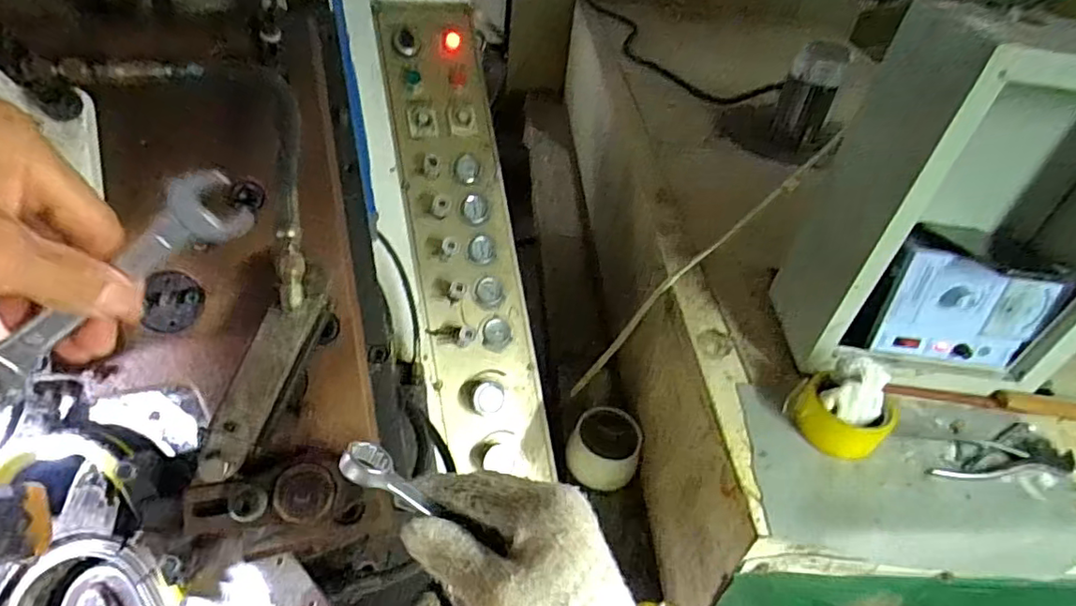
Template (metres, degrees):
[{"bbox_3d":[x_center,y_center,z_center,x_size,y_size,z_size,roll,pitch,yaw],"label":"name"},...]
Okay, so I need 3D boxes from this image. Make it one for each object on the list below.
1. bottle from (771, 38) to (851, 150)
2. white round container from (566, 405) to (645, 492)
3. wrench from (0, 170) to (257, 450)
[{"bbox_3d":[0.586,-0.444,1.286,0.113,0.205,0.092,22,43,17],"label":"bottle"},{"bbox_3d":[0.112,0.232,0.975,0.119,0.104,0.108,15,42,9],"label":"white round container"},{"bbox_3d":[-0.198,0.000,0.261,0.163,0.037,0.015,-39,49,4],"label":"wrench"}]

